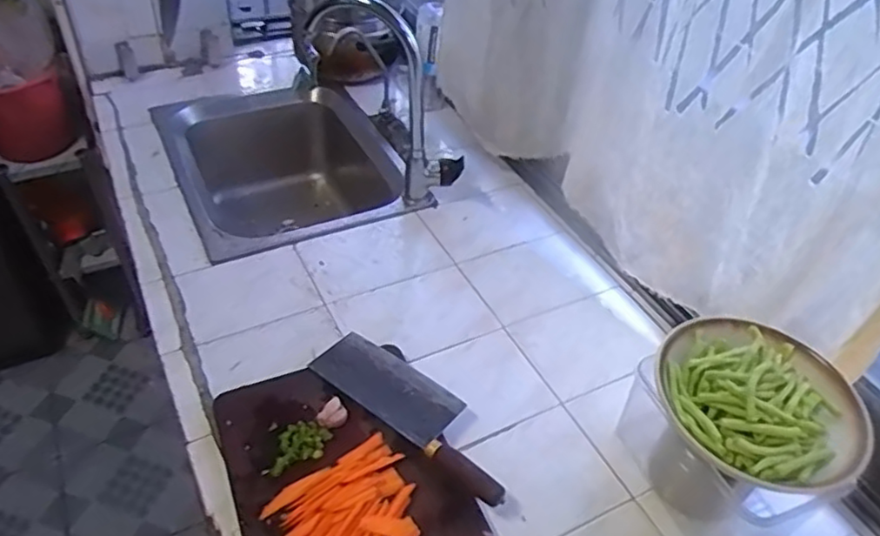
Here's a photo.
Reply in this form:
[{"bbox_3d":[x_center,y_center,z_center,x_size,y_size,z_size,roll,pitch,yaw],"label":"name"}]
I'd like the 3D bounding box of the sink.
[{"bbox_3d":[-0.268,-0.156,1.290,0.446,0.231,0.476,-16,47,-22],"label":"sink"}]

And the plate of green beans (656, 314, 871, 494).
[{"bbox_3d":[0.337,0.134,0.694,0.205,0.044,0.193,3,43,-3],"label":"plate of green beans"}]

